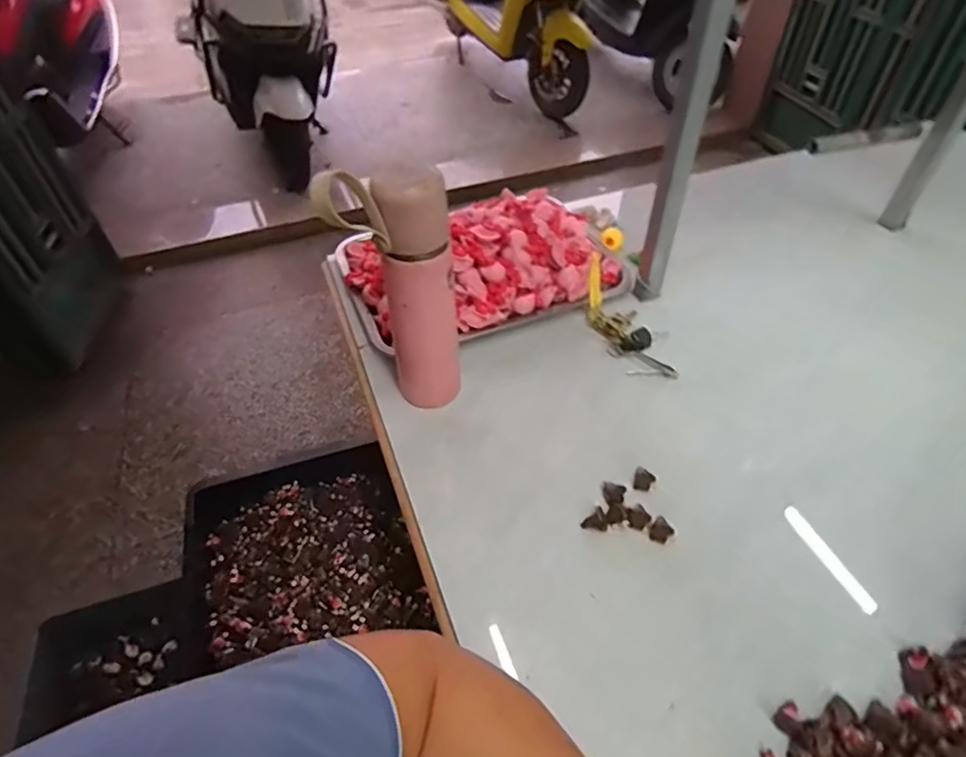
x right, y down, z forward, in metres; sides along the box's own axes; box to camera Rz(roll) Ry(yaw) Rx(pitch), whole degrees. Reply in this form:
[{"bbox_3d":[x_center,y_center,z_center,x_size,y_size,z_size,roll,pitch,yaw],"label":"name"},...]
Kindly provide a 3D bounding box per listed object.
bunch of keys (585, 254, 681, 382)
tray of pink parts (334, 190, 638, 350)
[{"bbox_3d":[0.172,-0.070,0.690,0.072,0.037,0.187,-23,69,-18],"label":"bunch of keys"},{"bbox_3d":[0.012,-0.162,0.740,0.377,0.076,0.215,-16,49,-12],"label":"tray of pink parts"}]

